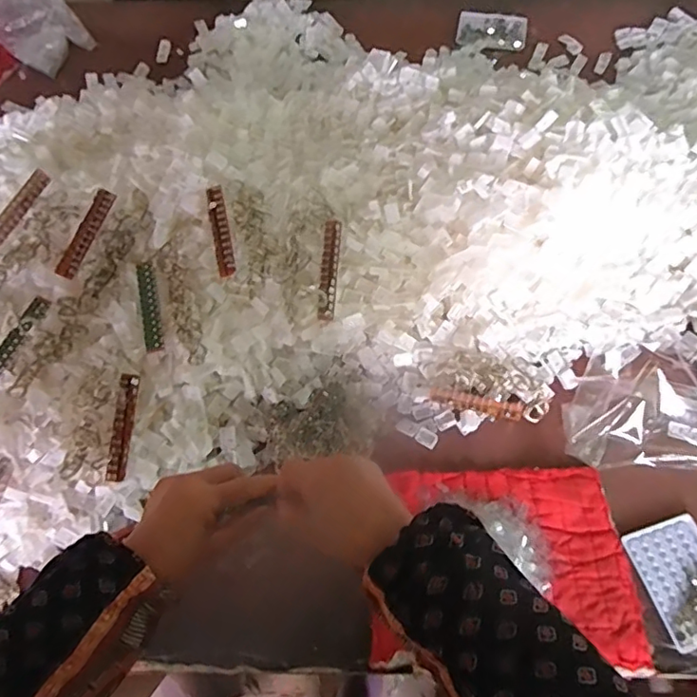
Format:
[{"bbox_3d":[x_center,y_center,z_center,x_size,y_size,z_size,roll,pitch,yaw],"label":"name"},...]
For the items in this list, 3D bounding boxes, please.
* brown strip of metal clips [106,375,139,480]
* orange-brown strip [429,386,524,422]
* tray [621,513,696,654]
[{"bbox_3d":[-0.263,0.093,0.660,0.023,0.008,0.124,8,89,-32],"label":"brown strip of metal clips"},{"bbox_3d":[0.170,0.073,0.741,0.127,0.016,0.023,13,64,-6],"label":"orange-brown strip"},{"bbox_3d":[0.395,0.271,0.658,0.098,0.009,0.131,-15,64,-6],"label":"tray"}]

